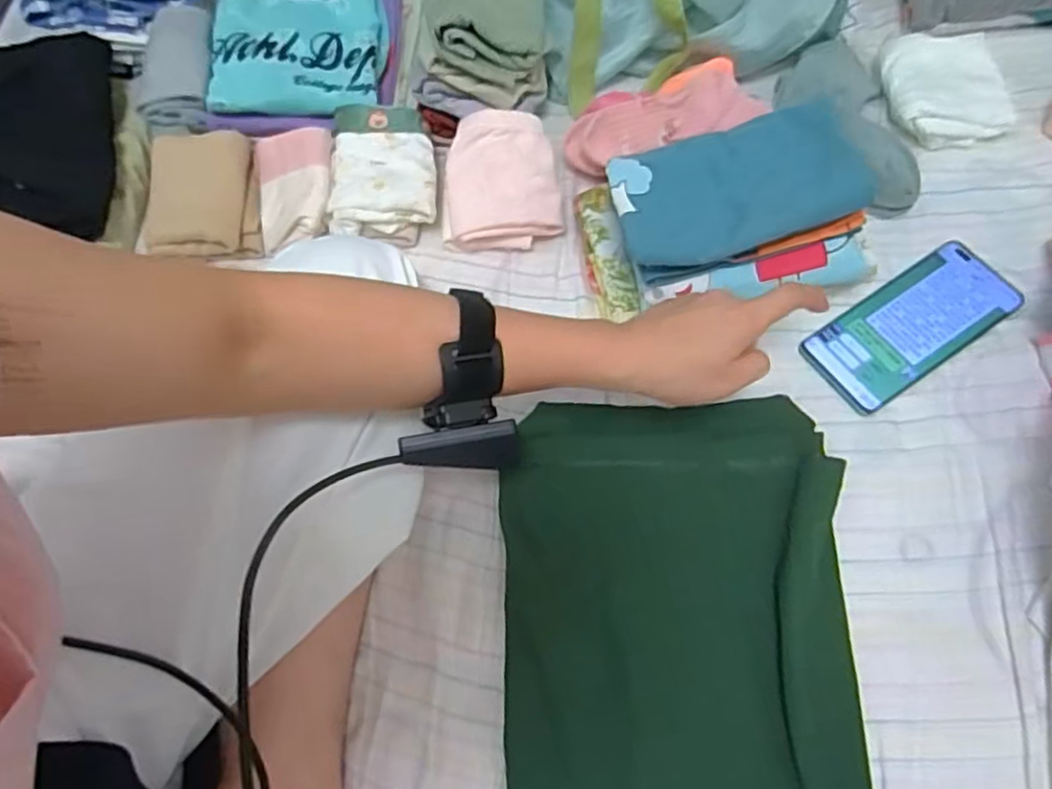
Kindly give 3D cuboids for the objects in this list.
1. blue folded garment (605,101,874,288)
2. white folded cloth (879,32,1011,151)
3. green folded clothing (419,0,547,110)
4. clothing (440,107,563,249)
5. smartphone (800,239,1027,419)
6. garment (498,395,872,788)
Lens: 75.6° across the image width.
[{"bbox_3d":[0.145,-0.148,0.483,0.161,0.040,0.112,-15,61,11],"label":"blue folded garment"},{"bbox_3d":[0.351,-0.262,0.573,0.098,0.020,0.109,-9,67,2],"label":"white folded cloth"},{"bbox_3d":[-0.036,-0.305,0.563,0.102,0.081,0.116,-5,67,4],"label":"green folded clothing"},{"bbox_3d":[-0.022,-0.176,0.564,0.097,0.053,0.105,-4,69,5],"label":"clothing"},{"bbox_3d":[0.295,-0.054,0.517,0.161,0.015,0.073,-33,68,-8],"label":"smartphone"},{"bbox_3d":[0.096,0.190,0.437,0.214,0.049,0.379,0,70,0],"label":"garment"}]

